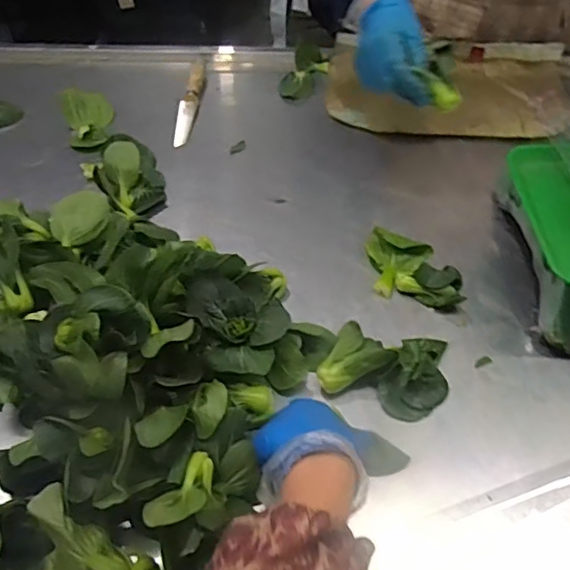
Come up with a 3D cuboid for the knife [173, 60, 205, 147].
[{"bbox_3d":[-0.153,-0.291,0.925,0.031,0.010,0.175,6,67,5],"label":"knife"}]

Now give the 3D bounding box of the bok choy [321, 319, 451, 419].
[{"bbox_3d":[0.111,0.081,0.616,0.129,0.040,0.101,16,54,12],"label":"bok choy"}]

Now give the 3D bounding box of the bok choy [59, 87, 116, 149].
[{"bbox_3d":[-0.303,-0.258,0.904,0.073,0.046,0.119,-16,54,-12],"label":"bok choy"}]

